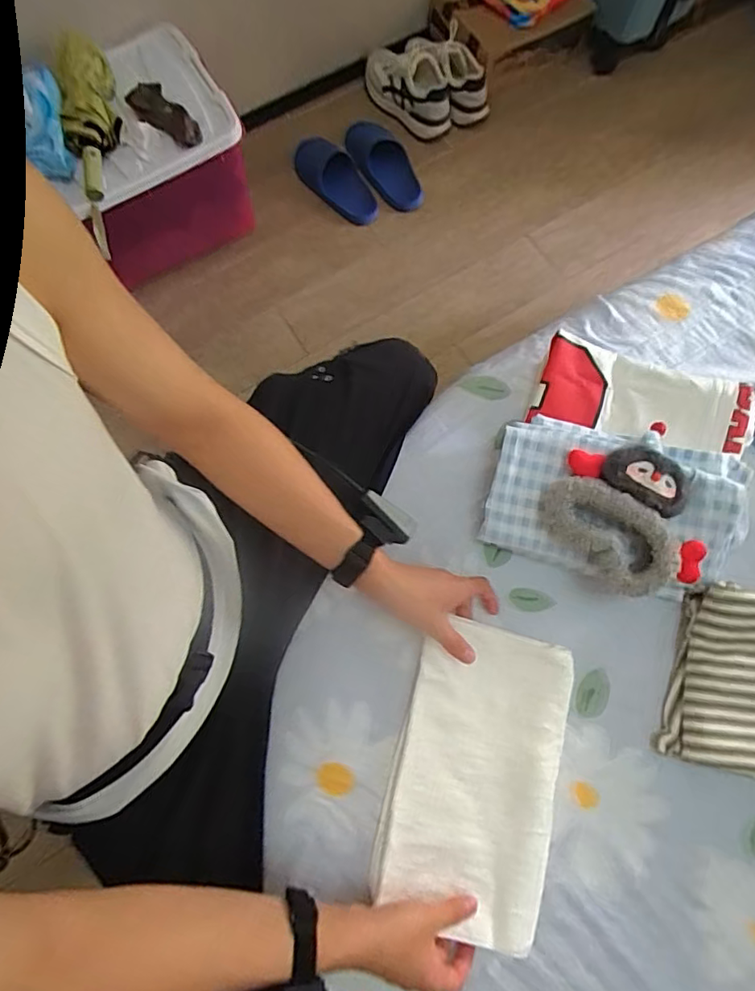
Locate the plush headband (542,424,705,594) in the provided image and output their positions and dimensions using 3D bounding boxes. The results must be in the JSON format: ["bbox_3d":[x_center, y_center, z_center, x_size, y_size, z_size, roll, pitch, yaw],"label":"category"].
[{"bbox_3d":[0.267,0.020,0.606,0.155,0.053,0.176,-11,74,-3],"label":"plush headband"}]

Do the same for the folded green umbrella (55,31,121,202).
[{"bbox_3d":[-0.512,-0.689,0.991,0.094,0.078,0.261,-16,75,-3],"label":"folded green umbrella"}]

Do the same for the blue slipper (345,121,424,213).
[{"bbox_3d":[0.015,-0.789,1.315,0.122,0.065,0.265,-39,77,-10],"label":"blue slipper"}]

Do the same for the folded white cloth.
[{"bbox_3d":[0.104,0.306,0.597,0.169,0.022,0.281,13,76,5],"label":"folded white cloth"}]

